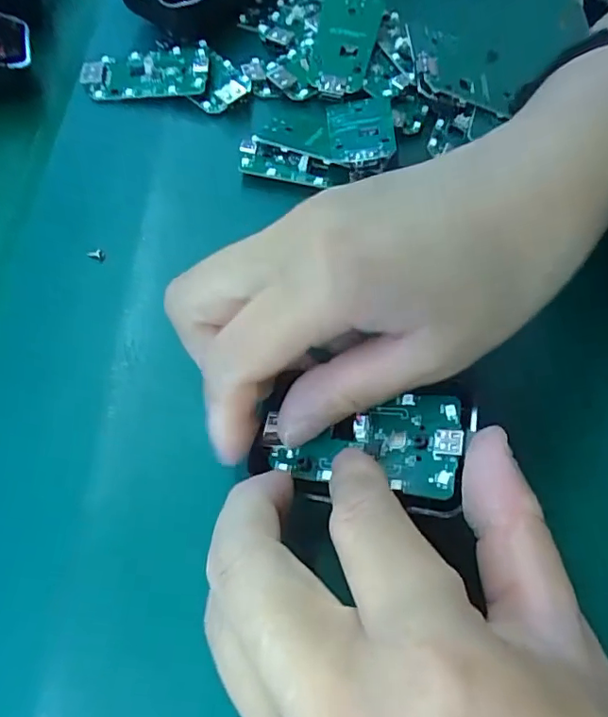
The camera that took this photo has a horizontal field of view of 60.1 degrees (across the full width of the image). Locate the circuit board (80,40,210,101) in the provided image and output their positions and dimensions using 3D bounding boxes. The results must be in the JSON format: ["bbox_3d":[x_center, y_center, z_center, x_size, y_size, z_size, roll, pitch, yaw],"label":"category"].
[{"bbox_3d":[-0.081,-0.146,0.269,0.063,0.008,0.034,-4,63,-4],"label":"circuit board"}]

